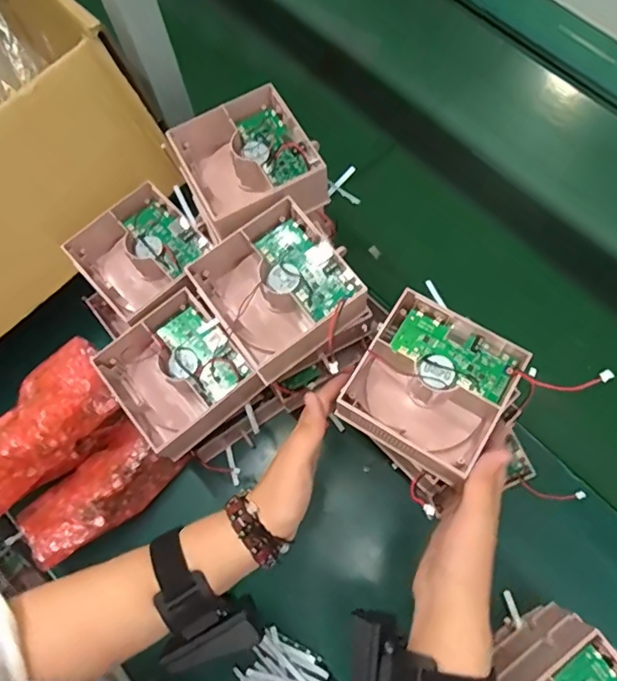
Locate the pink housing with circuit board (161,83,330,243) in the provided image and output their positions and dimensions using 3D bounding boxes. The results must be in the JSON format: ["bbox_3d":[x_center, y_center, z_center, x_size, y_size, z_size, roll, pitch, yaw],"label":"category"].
[{"bbox_3d":[-0.050,-0.143,0.473,0.107,0.070,0.105,-31,75,-8],"label":"pink housing with circuit board"}]

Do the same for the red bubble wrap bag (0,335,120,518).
[{"bbox_3d":[-0.258,0.083,0.514,0.078,0.052,0.175,43,78,12],"label":"red bubble wrap bag"}]

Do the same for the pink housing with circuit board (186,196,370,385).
[{"bbox_3d":[-0.018,-0.031,0.437,0.103,0.071,0.118,-37,76,-10],"label":"pink housing with circuit board"}]

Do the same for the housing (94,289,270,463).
[{"bbox_3d":[-0.111,0.032,0.467,0.107,0.053,0.107,-38,76,-10],"label":"housing"}]

